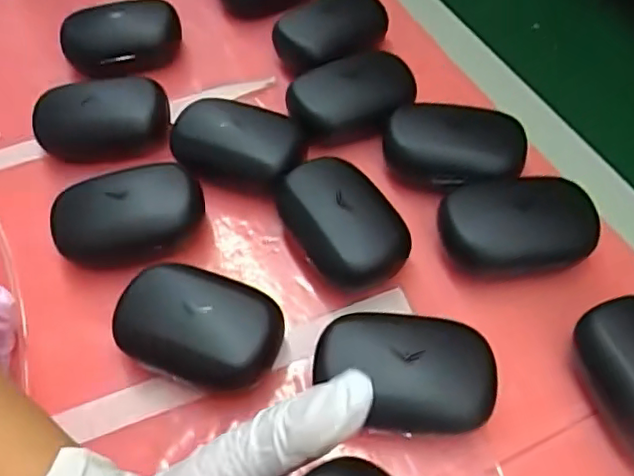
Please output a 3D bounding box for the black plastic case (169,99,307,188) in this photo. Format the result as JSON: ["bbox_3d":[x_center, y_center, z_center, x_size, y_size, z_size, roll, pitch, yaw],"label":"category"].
[{"bbox_3d":[-0.051,-0.062,0.383,0.087,0.030,0.050,14,56,12],"label":"black plastic case"}]

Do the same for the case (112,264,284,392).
[{"bbox_3d":[-0.060,0.048,0.312,0.086,0.041,0.057,16,57,13],"label":"case"}]

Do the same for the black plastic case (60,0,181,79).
[{"bbox_3d":[-0.148,-0.150,0.453,0.088,0.027,0.053,-14,55,-8],"label":"black plastic case"}]

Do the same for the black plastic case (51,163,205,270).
[{"bbox_3d":[-0.111,-0.012,0.356,0.086,0.027,0.053,-17,56,-10],"label":"black plastic case"}]

